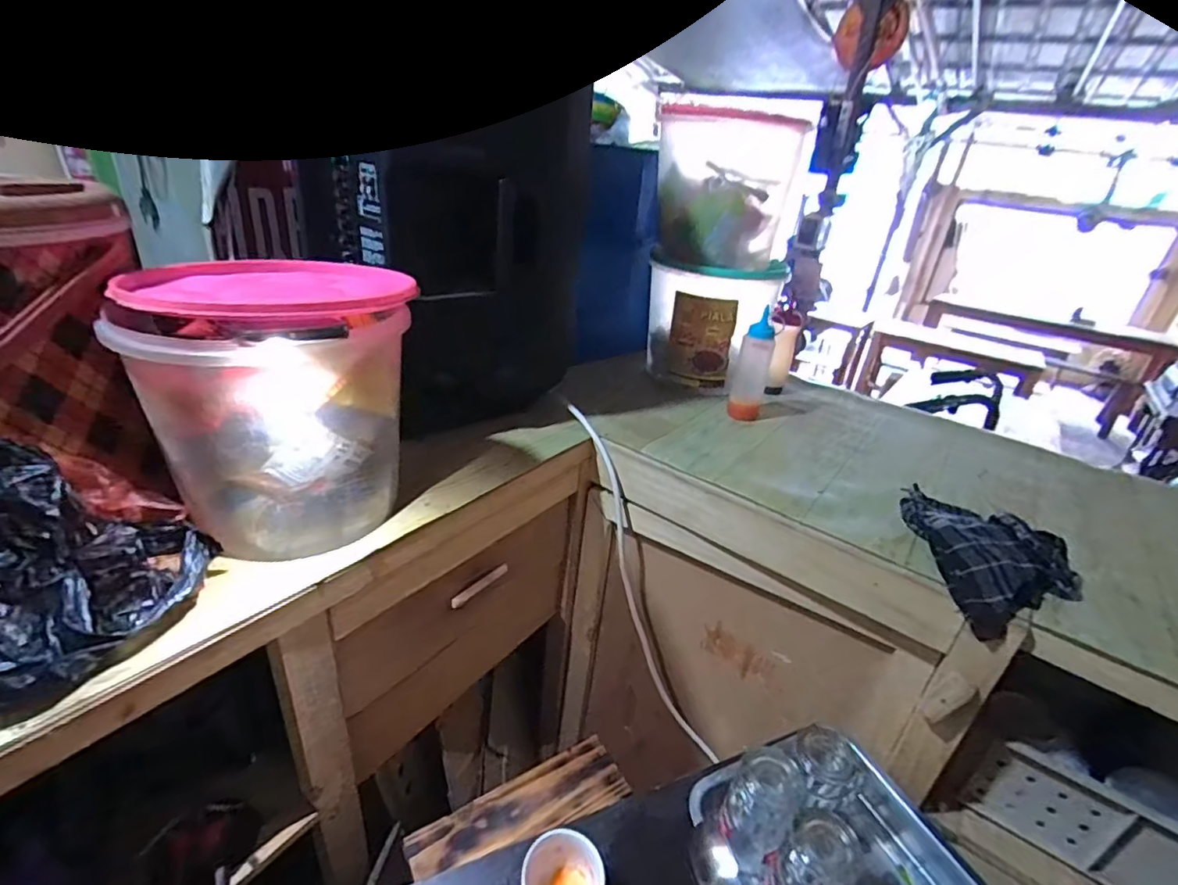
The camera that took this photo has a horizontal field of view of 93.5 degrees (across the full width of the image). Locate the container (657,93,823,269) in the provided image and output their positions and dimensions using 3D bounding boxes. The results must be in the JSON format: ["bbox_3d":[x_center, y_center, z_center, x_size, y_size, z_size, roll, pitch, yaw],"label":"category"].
[{"bbox_3d":[0.232,-0.442,0.964,0.225,0.223,0.186,7,29,3],"label":"container"}]

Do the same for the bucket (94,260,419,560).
[{"bbox_3d":[-0.308,-0.043,0.578,0.221,0.251,0.229,4,29,-2],"label":"bucket"}]

